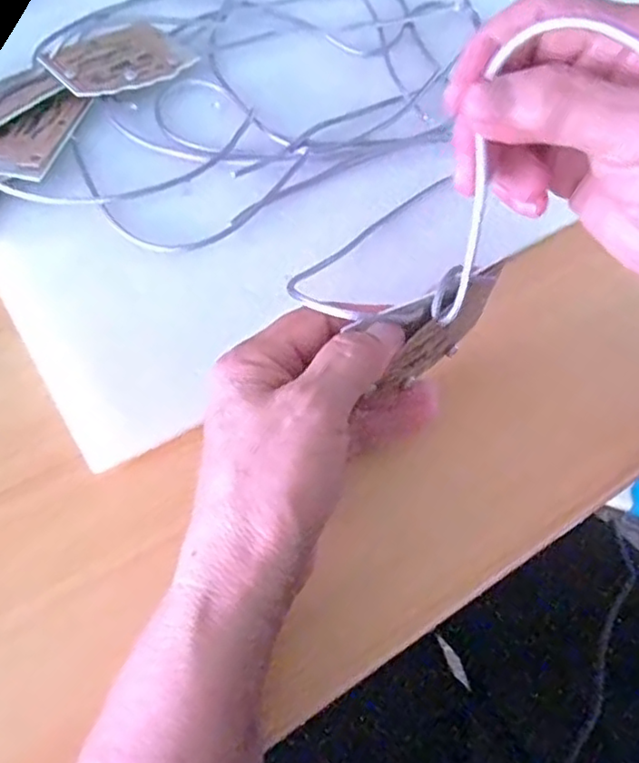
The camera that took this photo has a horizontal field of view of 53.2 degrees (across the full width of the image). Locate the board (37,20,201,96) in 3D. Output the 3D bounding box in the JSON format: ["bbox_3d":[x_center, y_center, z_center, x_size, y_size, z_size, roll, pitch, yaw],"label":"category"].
[{"bbox_3d":[-0.123,-0.200,0.395,0.059,0.012,0.081,41,67,19],"label":"board"}]

